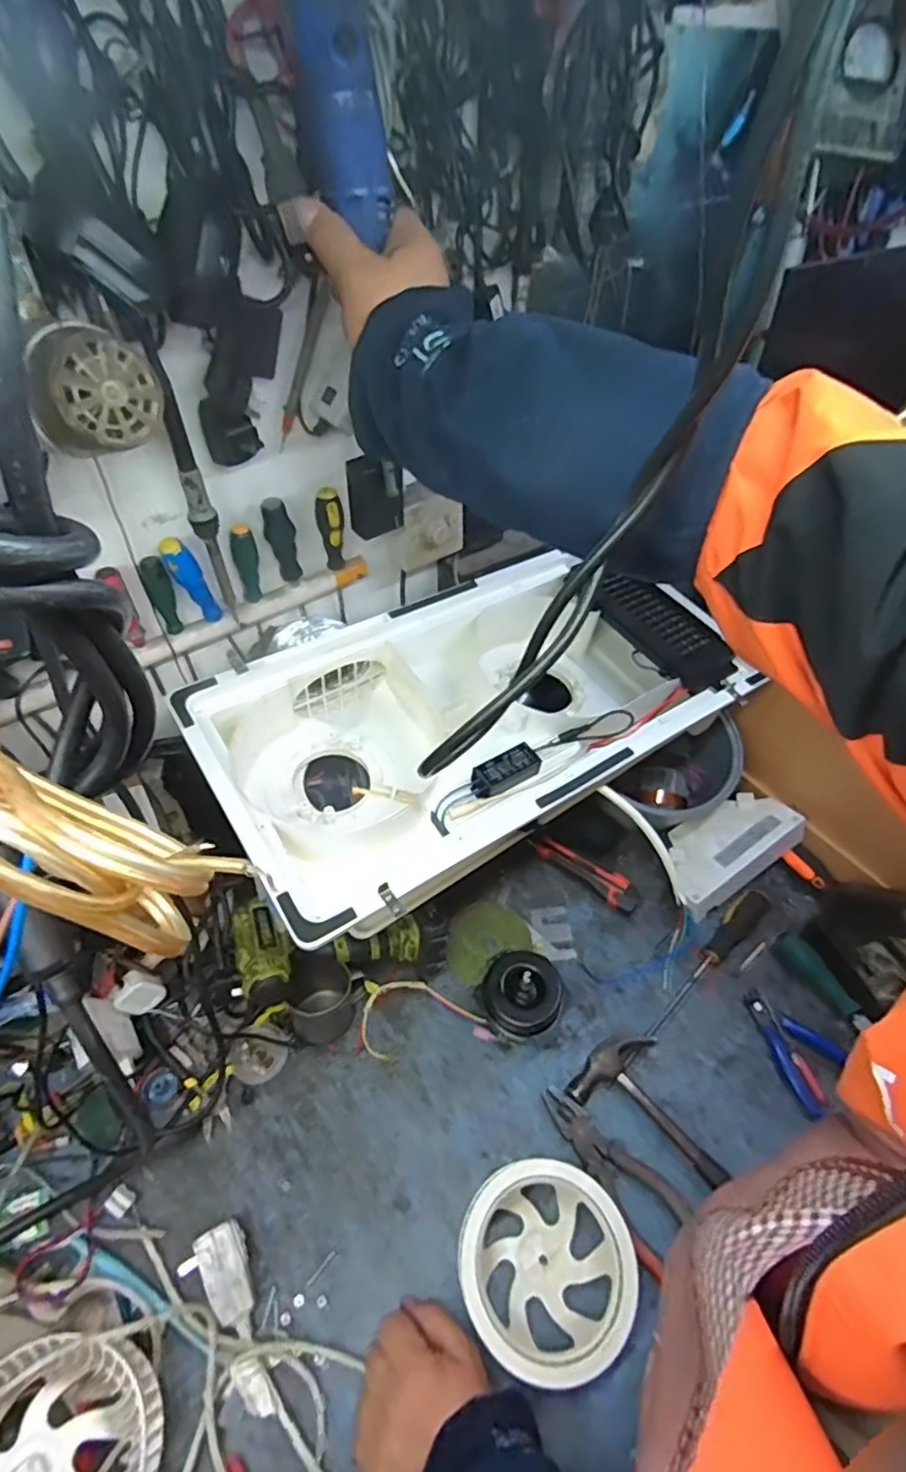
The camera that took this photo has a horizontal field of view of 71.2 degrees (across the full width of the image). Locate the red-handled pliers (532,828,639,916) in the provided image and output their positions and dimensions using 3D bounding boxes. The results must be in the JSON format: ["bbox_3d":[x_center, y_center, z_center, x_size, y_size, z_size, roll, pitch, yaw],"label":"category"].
[{"bbox_3d":[0.168,0.171,0.825,0.160,0.023,0.039,31,55,24],"label":"red-handled pliers"}]

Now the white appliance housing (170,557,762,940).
[{"bbox_3d":[0.012,-0.007,0.702,0.514,0.144,0.300,-26,54,-22],"label":"white appliance housing"}]

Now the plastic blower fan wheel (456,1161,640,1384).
[{"bbox_3d":[0.078,0.451,0.541,0.137,0.066,0.139,1,48,-1],"label":"plastic blower fan wheel"}]

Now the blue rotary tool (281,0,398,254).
[{"bbox_3d":[-0.070,-0.384,0.368,0.046,0.149,0.045,-10,28,5],"label":"blue rotary tool"}]

